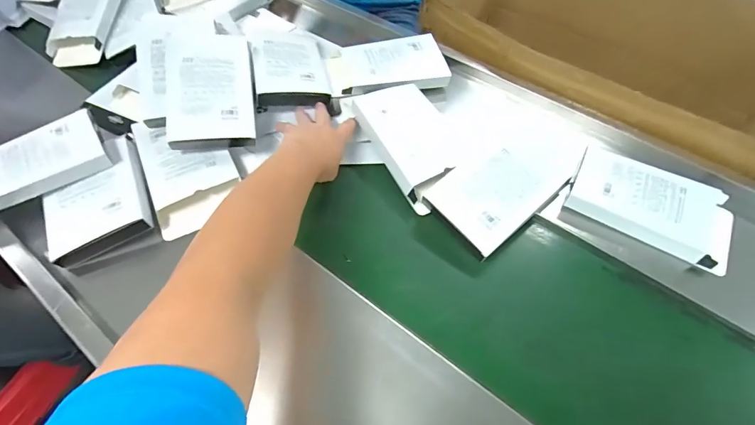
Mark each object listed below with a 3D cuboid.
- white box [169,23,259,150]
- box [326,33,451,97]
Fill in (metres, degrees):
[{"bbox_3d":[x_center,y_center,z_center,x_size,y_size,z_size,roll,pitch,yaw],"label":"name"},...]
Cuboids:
[{"bbox_3d":[-0.248,-0.192,0.613,0.116,0.029,0.217,5,63,-21],"label":"white box"},{"bbox_3d":[0.016,-0.265,0.720,0.208,0.027,0.120,-14,57,-10],"label":"box"}]

